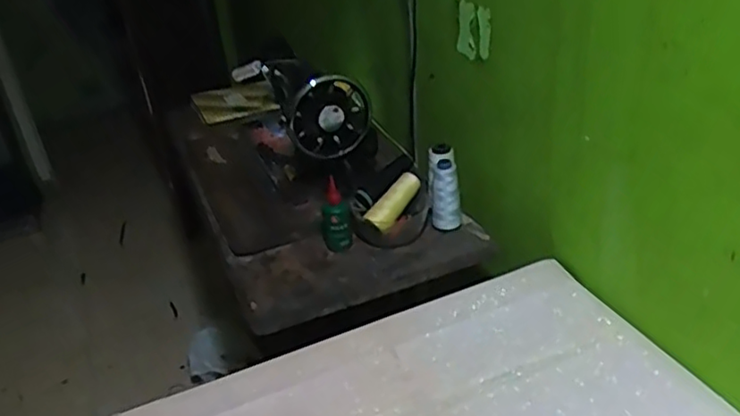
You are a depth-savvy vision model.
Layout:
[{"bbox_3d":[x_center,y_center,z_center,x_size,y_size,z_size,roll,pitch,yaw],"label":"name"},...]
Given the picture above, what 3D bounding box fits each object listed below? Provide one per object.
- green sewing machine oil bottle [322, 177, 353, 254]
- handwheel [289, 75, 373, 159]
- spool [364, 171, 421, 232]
[{"bbox_3d":[-0.052,0.013,1.011,0.044,0.102,0.038,-7,31,-1],"label":"green sewing machine oil bottle"},{"bbox_3d":[-0.064,-0.148,1.073,0.134,0.131,0.034,-16,31,-22],"label":"handwheel"},{"bbox_3d":[0.041,-0.013,1.041,0.037,0.036,0.120,21,60,38],"label":"spool"}]

